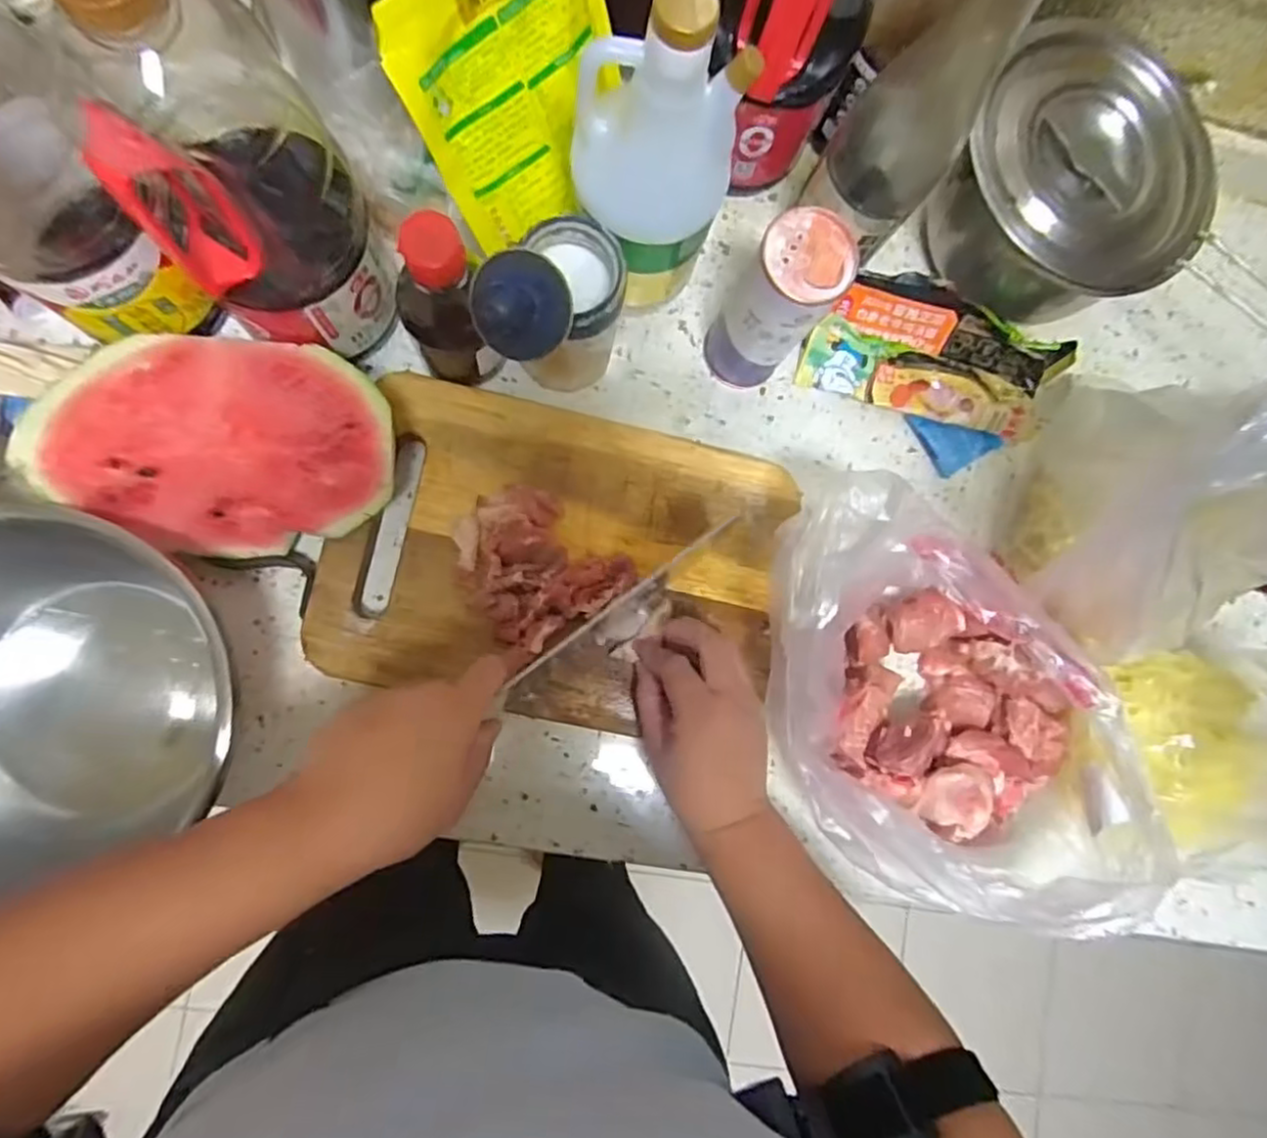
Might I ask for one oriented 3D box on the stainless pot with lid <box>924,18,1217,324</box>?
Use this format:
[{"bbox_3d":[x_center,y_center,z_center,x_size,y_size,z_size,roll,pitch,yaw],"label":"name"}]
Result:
[{"bbox_3d":[0.281,-0.245,0.481,0.162,0.122,0.138,39,82,-3],"label":"stainless pot with lid"}]

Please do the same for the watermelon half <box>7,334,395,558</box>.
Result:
[{"bbox_3d":[-0.224,-0.072,0.399,0.168,0.087,0.118,-2,86,-8],"label":"watermelon half"}]

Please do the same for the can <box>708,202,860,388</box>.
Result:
[{"bbox_3d":[0.086,-0.162,0.441,0.052,0.138,0.050,1,86,-7],"label":"can"}]

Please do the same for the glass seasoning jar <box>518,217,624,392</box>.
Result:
[{"bbox_3d":[-0.037,-0.158,0.436,0.059,0.113,0.064,1,86,-7],"label":"glass seasoning jar"}]

